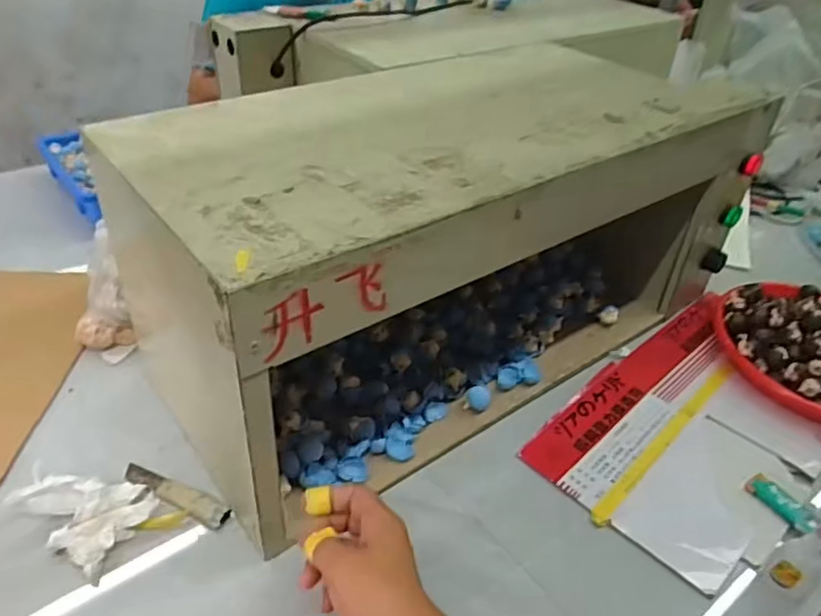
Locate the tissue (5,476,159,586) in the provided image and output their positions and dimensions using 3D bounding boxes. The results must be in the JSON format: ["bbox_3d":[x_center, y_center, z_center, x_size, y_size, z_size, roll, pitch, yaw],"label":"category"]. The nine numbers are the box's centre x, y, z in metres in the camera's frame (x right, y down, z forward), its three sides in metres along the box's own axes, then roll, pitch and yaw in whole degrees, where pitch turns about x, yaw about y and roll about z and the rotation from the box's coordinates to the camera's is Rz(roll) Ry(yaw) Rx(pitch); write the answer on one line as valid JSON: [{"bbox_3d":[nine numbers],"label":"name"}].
[{"bbox_3d":[-0.279,0.173,0.549,0.098,0.034,0.078,23,41,22],"label":"tissue"}]

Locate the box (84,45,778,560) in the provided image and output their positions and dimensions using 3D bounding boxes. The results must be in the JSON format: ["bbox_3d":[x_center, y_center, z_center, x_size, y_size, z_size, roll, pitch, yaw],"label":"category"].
[{"bbox_3d":[0.050,-0.075,0.690,0.626,0.284,0.286,-23,45,-31],"label":"box"}]

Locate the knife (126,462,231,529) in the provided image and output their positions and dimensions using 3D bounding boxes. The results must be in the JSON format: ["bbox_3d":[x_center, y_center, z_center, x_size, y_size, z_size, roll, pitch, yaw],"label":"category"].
[{"bbox_3d":[-0.217,0.171,0.582,0.116,0.012,0.024,20,45,16],"label":"knife"}]

